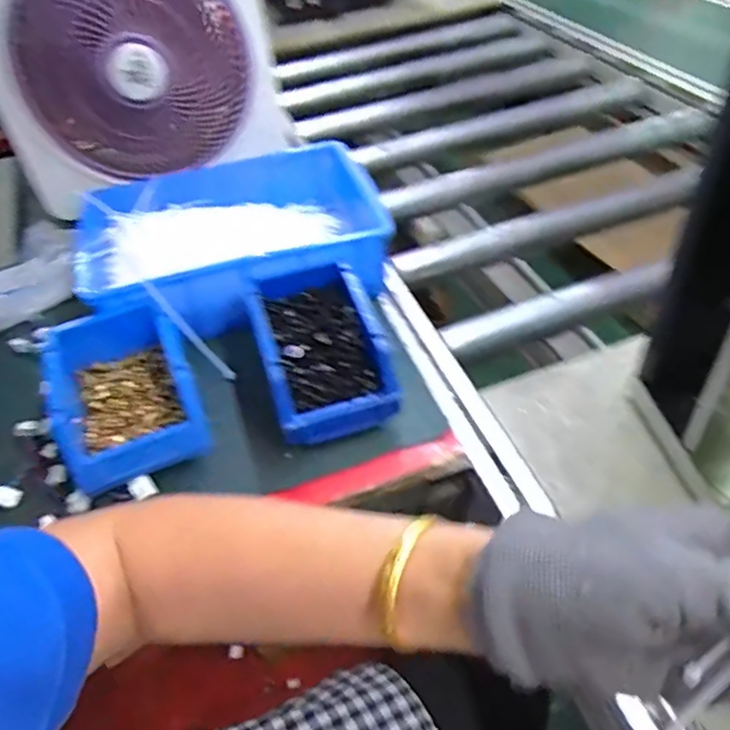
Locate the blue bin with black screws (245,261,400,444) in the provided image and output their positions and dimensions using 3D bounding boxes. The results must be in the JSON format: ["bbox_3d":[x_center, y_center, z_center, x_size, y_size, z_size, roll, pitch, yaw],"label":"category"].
[{"bbox_3d":[-0.041,-0.019,0.541,0.103,0.059,0.163,-15,46,-8],"label":"blue bin with black screws"}]

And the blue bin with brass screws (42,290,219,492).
[{"bbox_3d":[-0.213,0.025,0.520,0.127,0.061,0.161,-24,48,-17],"label":"blue bin with brass screws"}]

